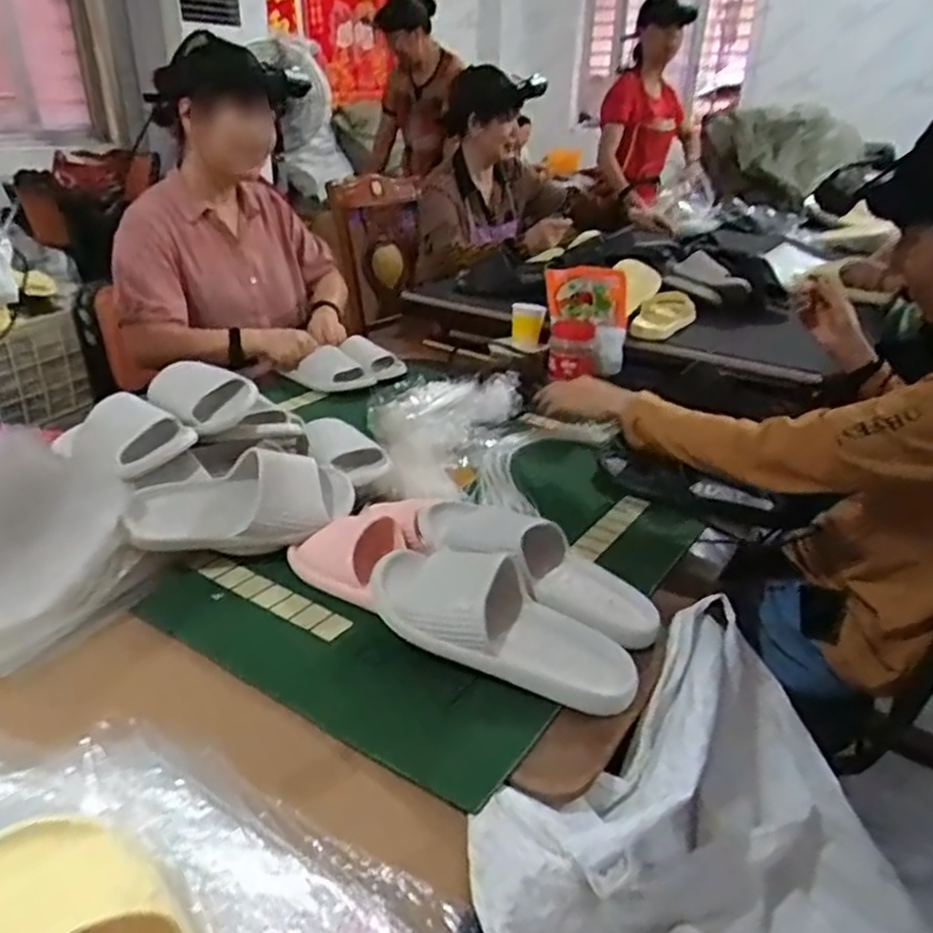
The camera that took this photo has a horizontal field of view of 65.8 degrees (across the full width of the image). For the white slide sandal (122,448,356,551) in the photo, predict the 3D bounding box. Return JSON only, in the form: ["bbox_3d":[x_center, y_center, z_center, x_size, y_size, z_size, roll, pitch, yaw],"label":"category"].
[{"bbox_3d":[-0.264,0.039,0.867,0.264,0.085,0.090,-10,30,-22],"label":"white slide sandal"}]

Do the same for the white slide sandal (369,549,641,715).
[{"bbox_3d":[0.038,0.145,0.717,0.277,0.080,0.112,24,32,12],"label":"white slide sandal"}]

